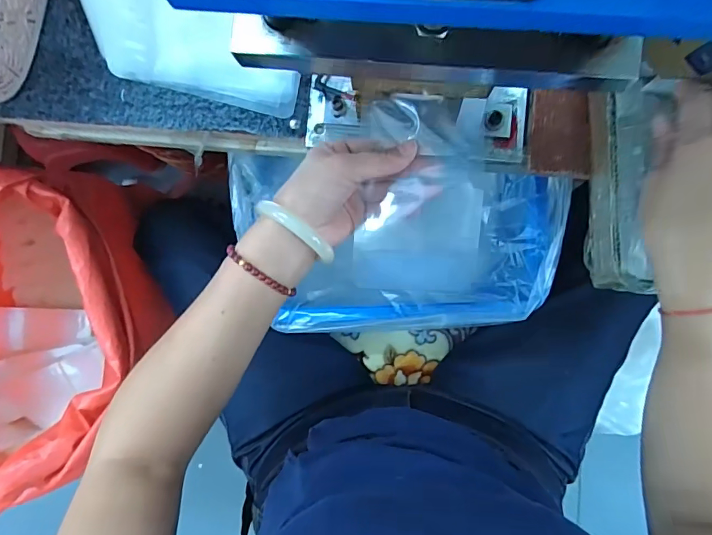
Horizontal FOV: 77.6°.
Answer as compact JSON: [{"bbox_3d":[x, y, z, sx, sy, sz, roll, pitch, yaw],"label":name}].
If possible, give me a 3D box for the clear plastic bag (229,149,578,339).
[{"bbox_3d":[0.052,-0.029,0.546,0.384,0.063,0.209,-1,89,3],"label":"clear plastic bag"}]

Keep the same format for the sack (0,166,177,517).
[{"bbox_3d":[-0.448,0.092,0.602,0.319,0.283,0.394,-3,89,3],"label":"sack"}]

